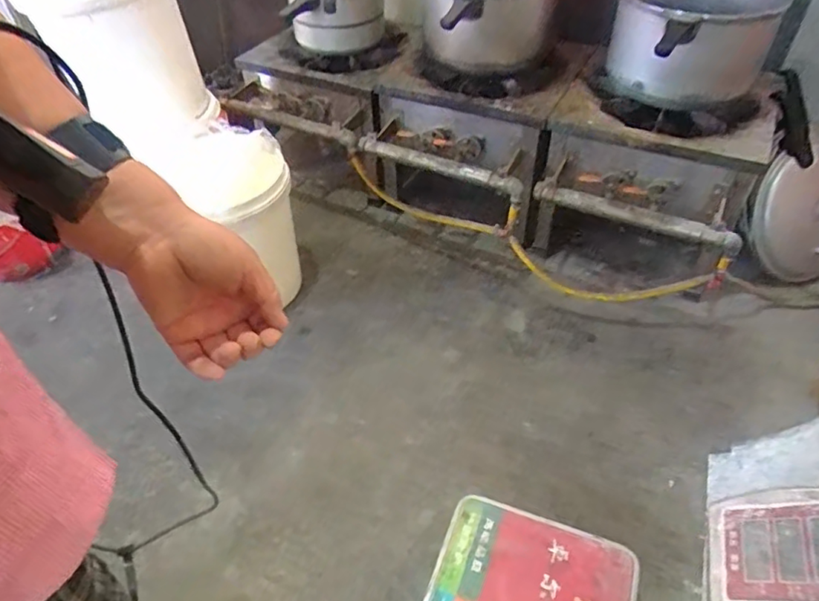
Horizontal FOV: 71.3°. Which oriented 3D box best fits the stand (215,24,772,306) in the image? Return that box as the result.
[{"bbox_3d":[0.184,-0.379,1.541,1.265,0.463,0.503,22,50,22],"label":"stand"}]

